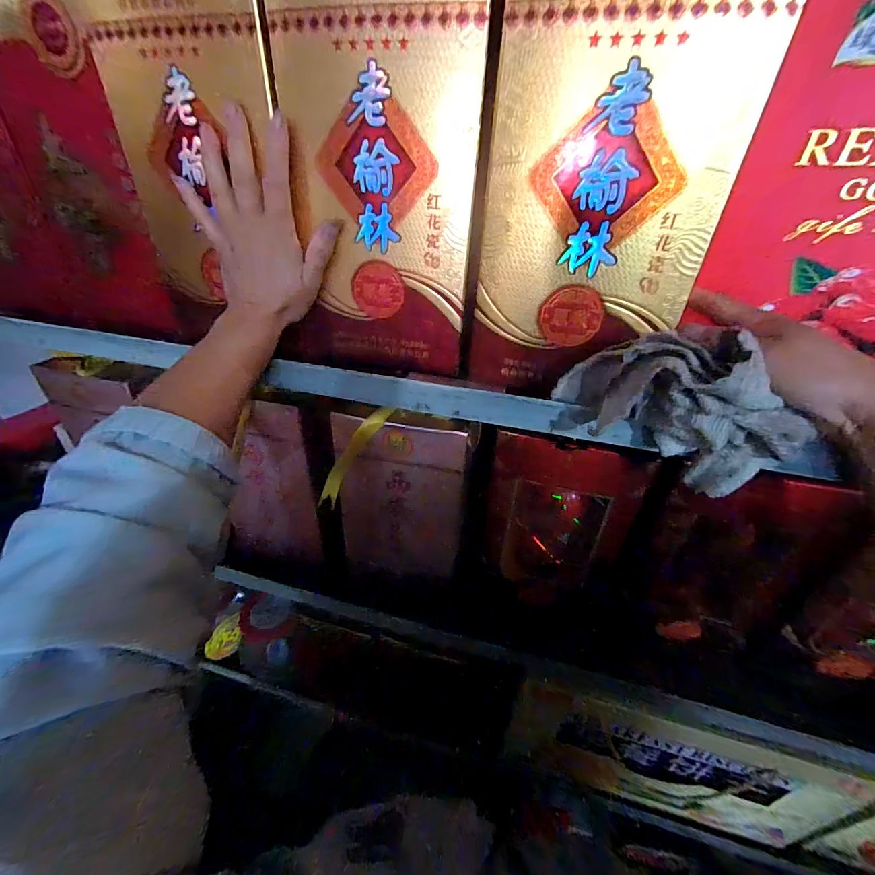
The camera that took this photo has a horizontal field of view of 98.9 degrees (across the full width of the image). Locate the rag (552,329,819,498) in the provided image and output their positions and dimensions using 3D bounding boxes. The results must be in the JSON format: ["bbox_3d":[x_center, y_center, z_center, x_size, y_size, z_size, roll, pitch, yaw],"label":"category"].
[{"bbox_3d":[0.157,-0.020,0.253,0.065,0.096,0.135,-26,42,-37],"label":"rag"}]

